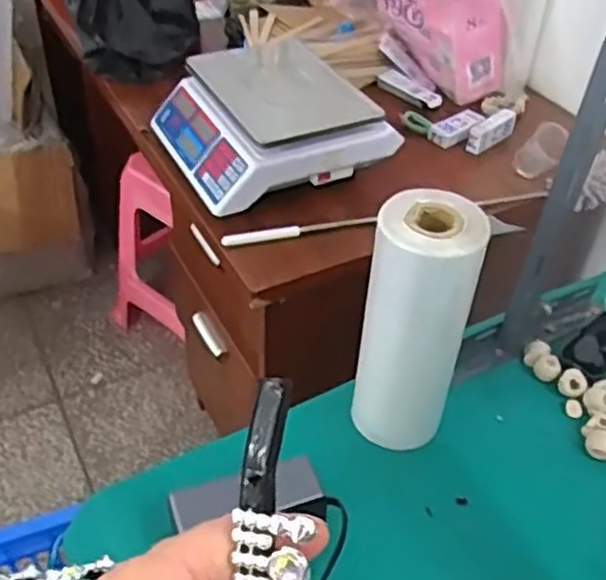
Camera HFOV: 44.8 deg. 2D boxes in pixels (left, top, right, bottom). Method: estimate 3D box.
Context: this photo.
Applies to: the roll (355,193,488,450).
[{"bbox_3d":[0.103,0.035,0.675,0.089,0.254,0.078,17,44,15],"label":"roll"}]

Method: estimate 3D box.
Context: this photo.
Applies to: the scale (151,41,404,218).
[{"bbox_3d":[-0.056,-0.259,1.092,0.277,0.106,0.288,-18,47,-22],"label":"scale"}]

